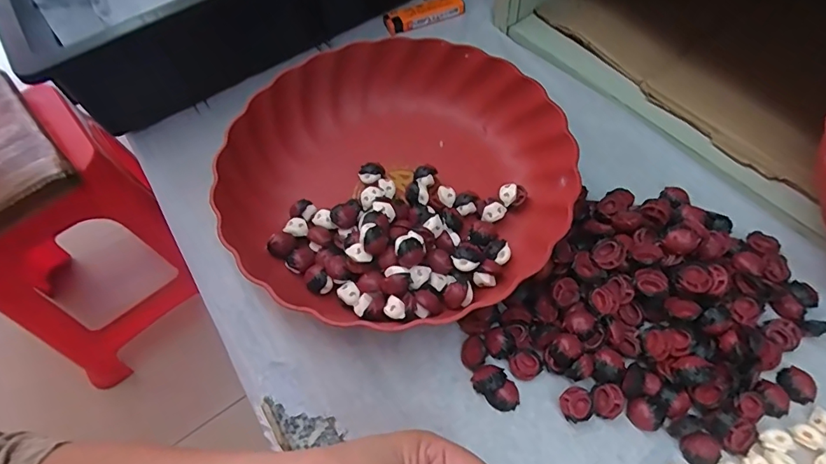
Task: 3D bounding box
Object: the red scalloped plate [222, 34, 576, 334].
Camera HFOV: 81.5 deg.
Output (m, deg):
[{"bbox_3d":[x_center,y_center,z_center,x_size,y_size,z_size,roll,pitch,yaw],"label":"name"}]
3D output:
[{"bbox_3d":[-0.014,-0.046,0.354,0.240,0.046,0.235,-2,59,3],"label":"red scalloped plate"}]

